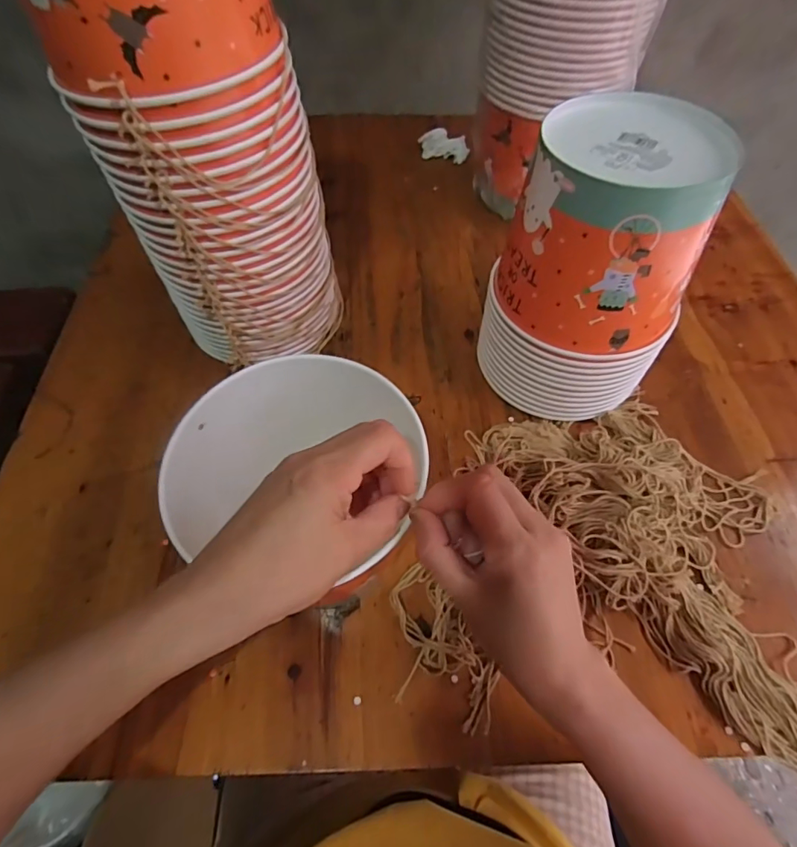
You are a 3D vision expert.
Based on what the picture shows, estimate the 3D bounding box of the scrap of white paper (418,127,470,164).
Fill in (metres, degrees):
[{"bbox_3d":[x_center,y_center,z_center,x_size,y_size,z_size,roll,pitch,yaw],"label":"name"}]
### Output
[{"bbox_3d":[0.068,-0.414,0.710,0.074,0.029,0.033,11,59,8],"label":"scrap of white paper"}]

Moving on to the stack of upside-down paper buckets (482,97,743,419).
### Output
[{"bbox_3d":[0.163,-0.119,0.407,0.150,0.227,0.130,30,63,18],"label":"stack of upside-down paper buckets"}]

